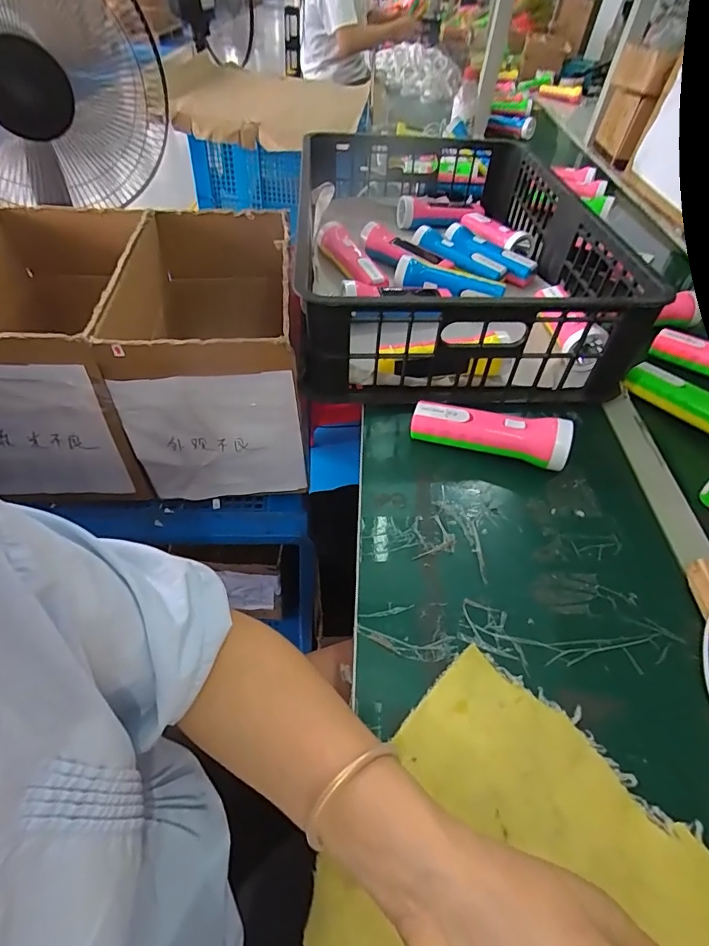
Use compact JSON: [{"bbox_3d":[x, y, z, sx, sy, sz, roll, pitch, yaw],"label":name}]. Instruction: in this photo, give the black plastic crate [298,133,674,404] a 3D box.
[{"bbox_3d":[0.132,-0.359,0.722,0.392,0.145,0.632,2,49,-5],"label":"black plastic crate"}]

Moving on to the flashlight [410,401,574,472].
[{"bbox_3d":[0.143,-0.042,0.504,0.164,0.051,0.046,17,49,12],"label":"flashlight"}]

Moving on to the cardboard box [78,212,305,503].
[{"bbox_3d":[-0.207,-0.190,0.703,0.225,0.254,0.378,-3,49,-8],"label":"cardboard box"}]

